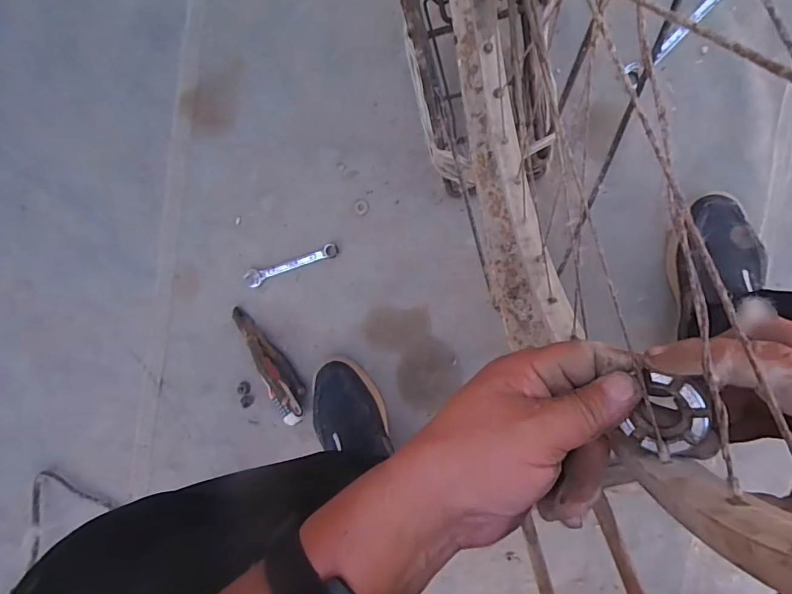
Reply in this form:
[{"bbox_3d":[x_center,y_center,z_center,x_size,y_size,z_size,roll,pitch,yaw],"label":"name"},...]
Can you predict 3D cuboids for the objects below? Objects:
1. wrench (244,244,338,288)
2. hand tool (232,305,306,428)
[{"bbox_3d":[-0.156,-0.047,0.681,0.146,0.012,0.026,-17,90,8],"label":"wrench"},{"bbox_3d":[-0.188,0.099,0.678,0.046,0.030,0.195,-29,89,8],"label":"hand tool"}]

